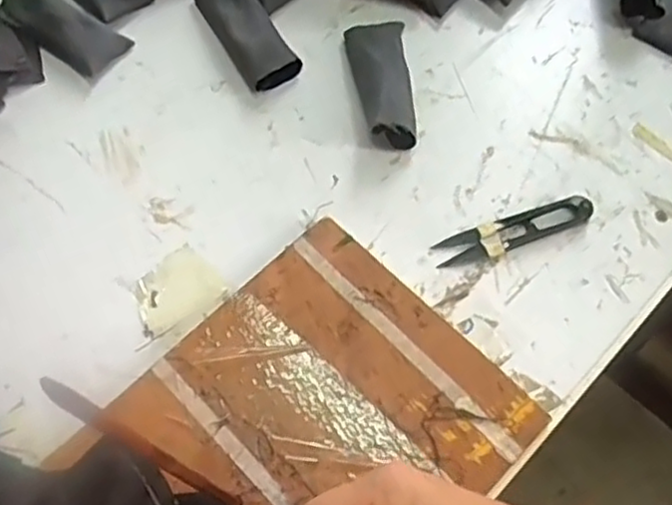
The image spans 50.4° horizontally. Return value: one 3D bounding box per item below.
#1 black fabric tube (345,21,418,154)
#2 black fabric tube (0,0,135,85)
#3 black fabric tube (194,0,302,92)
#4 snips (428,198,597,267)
[{"bbox_3d":[0.030,-0.117,0.481,0.039,0.025,0.102,-4,64,0],"label":"black fabric tube"},{"bbox_3d":[-0.199,-0.166,0.509,0.099,0.025,0.042,33,70,16],"label":"black fabric tube"},{"bbox_3d":[-0.063,-0.158,0.504,0.038,0.021,0.104,-28,67,-11],"label":"black fabric tube"},{"bbox_3d":[0.110,-0.014,0.442,0.099,0.011,0.022,-19,65,-7],"label":"snips"}]

